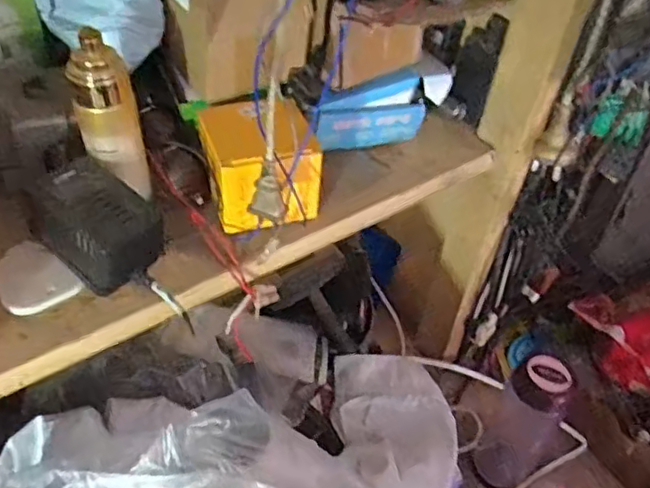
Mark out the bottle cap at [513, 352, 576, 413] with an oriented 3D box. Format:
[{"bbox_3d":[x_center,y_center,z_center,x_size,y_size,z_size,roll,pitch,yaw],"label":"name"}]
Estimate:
[{"bbox_3d":[0.217,0.135,0.600,0.047,0.036,0.048,3,43,-3],"label":"bottle cap"}]

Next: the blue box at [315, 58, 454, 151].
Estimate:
[{"bbox_3d":[0.053,-0.121,0.561,0.149,0.061,0.030,-23,27,-26],"label":"blue box"}]

